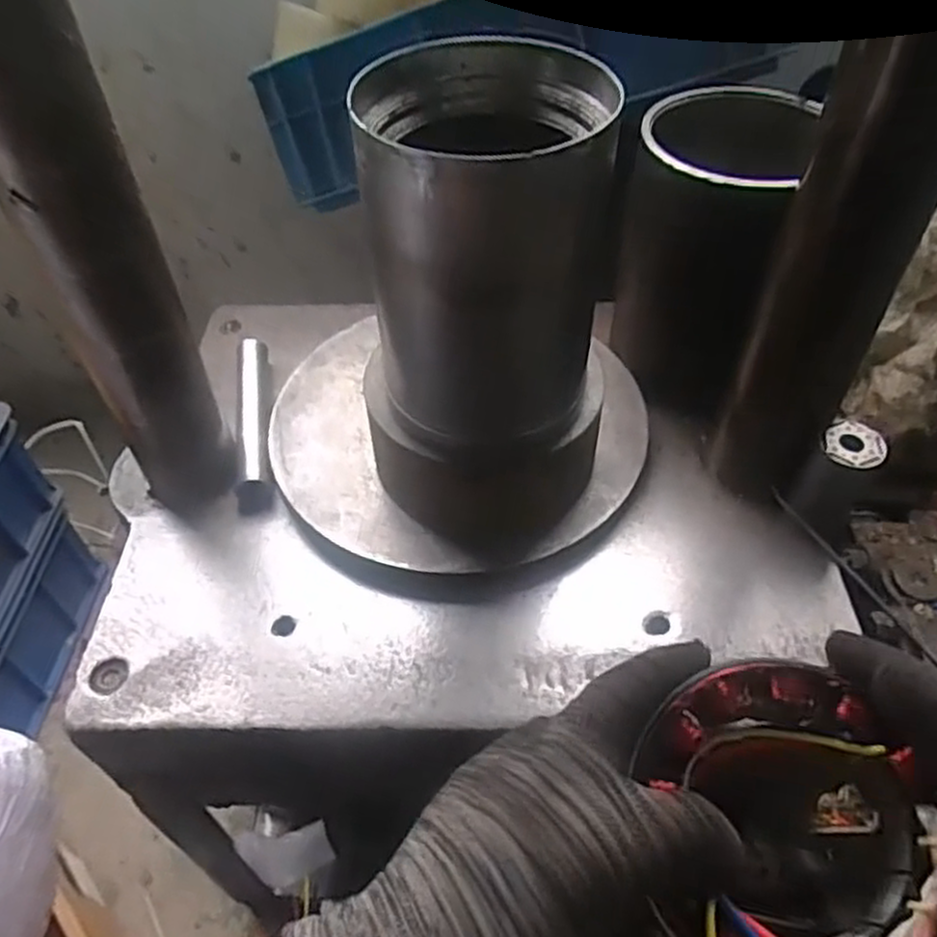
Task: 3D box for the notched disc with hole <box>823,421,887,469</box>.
[{"bbox_3d":[0.230,-0.015,0.451,0.033,0.004,0.037,15,51,14],"label":"notched disc with hole"}]

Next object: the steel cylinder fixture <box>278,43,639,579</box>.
[{"bbox_3d":[-0.005,-0.100,0.453,0.245,0.266,0.217,-18,51,-14],"label":"steel cylinder fixture"}]

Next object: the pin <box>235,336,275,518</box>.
[{"bbox_3d":[-0.159,-0.035,0.561,0.025,0.024,0.161,-9,49,-7],"label":"pin"}]

